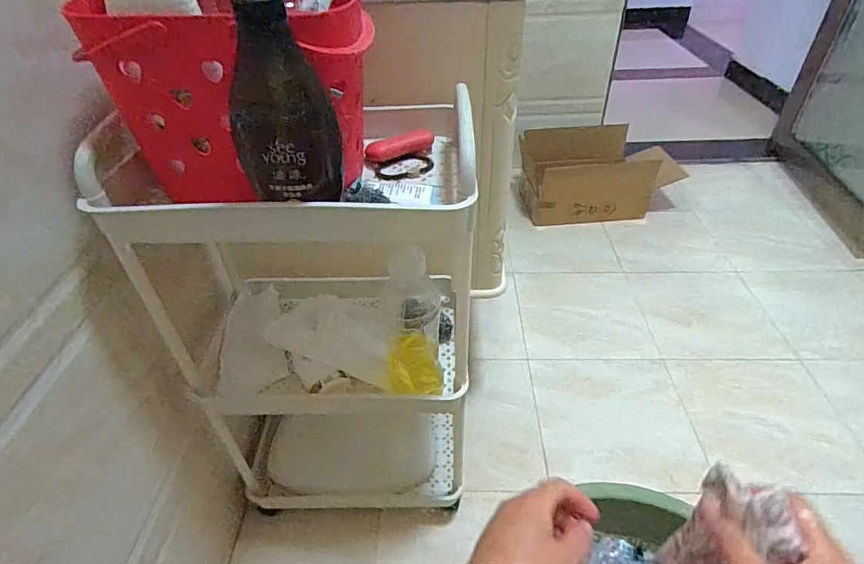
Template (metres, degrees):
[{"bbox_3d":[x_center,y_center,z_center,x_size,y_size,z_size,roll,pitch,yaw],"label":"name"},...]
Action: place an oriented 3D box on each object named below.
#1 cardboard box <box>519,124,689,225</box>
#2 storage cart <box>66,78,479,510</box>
[{"bbox_3d":[0.509,-0.330,1.456,0.459,0.211,0.245,-2,41,2],"label":"cardboard box"},{"bbox_3d":[-0.137,0.070,0.673,0.369,0.608,0.239,-3,41,1],"label":"storage cart"}]

